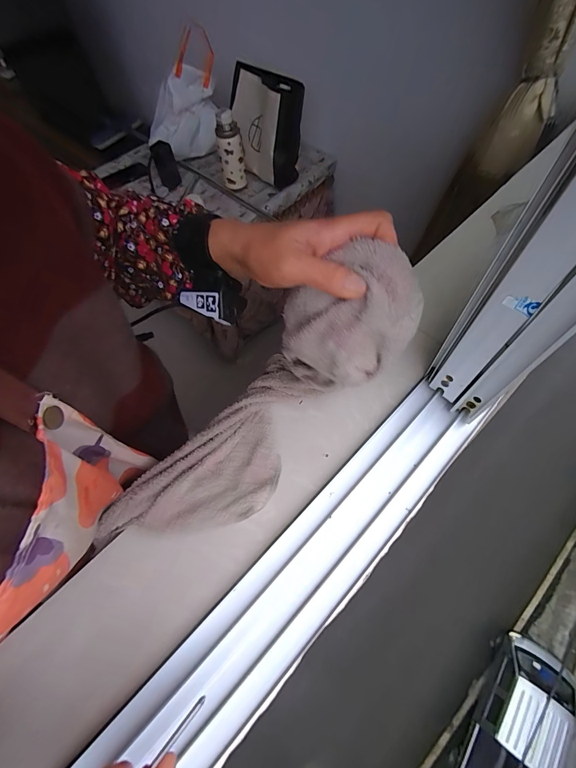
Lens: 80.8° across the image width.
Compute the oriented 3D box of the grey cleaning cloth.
[{"bbox_3d":[-0.017,0.020,0.296,0.301,0.097,0.097,-47,65,13],"label":"grey cleaning cloth"}]

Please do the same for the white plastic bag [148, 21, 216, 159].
[{"bbox_3d":[-0.376,-0.955,1.141,0.249,0.318,0.134,3,61,4],"label":"white plastic bag"}]

